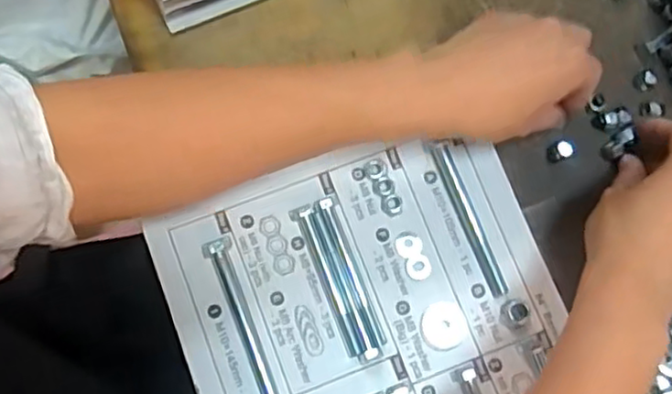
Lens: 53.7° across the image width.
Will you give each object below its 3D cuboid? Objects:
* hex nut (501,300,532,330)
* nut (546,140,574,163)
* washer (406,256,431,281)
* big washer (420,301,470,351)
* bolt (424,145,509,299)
[{"bbox_3d":[0.117,0.076,0.432,0.019,0.004,0.018,-17,78,-3],"label":"hex nut"},{"bbox_3d":[0.155,-0.031,0.458,0.016,0.010,0.013,-23,78,-5],"label":"nut"},{"bbox_3d":[0.055,0.047,0.439,0.017,0.004,0.016,0,77,0],"label":"washer"},{"bbox_3d":[0.070,0.084,0.432,0.030,0.004,0.030,0,77,0],"label":"big washer"},{"bbox_3d":[0.089,0.014,0.442,0.014,0.013,0.108,-23,78,-5],"label":"bolt"}]

